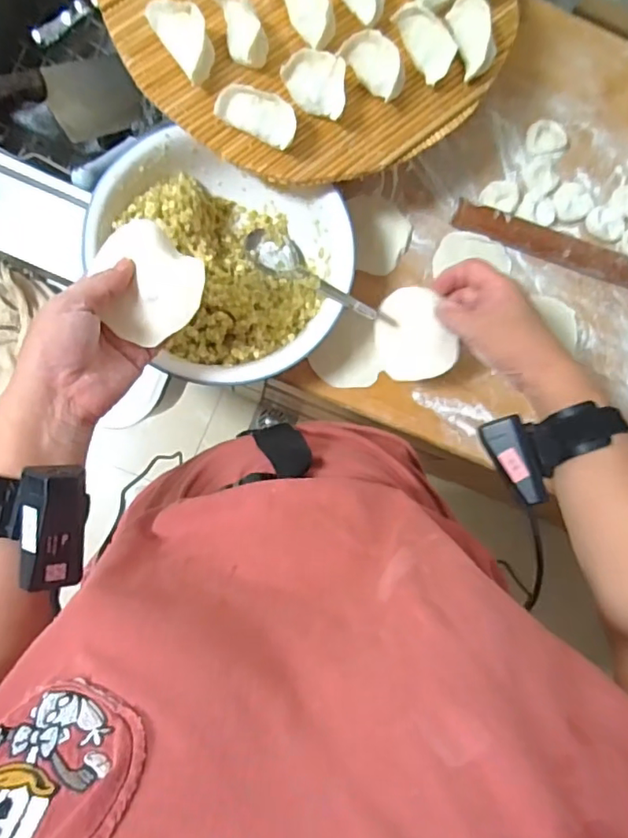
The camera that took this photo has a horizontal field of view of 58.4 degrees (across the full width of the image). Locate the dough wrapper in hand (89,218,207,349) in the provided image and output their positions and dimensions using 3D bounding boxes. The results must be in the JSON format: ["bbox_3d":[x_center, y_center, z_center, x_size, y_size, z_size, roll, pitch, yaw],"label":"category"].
[{"bbox_3d":[-0.116,-0.091,0.387,0.073,0.012,0.071,1,107,4],"label":"dough wrapper in hand"}]

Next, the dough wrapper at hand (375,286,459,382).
[{"bbox_3d":[0.086,-0.074,0.494,0.015,0.068,0.078,-10,85,-52],"label":"dough wrapper at hand"}]

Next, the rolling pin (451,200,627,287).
[{"bbox_3d":[0.314,-0.148,0.574,0.366,0.032,0.022,17,84,-5],"label":"rolling pin"}]

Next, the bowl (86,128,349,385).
[{"bbox_3d":[-0.085,-0.131,0.501,0.219,0.066,0.197,21,84,-4],"label":"bowl"}]

